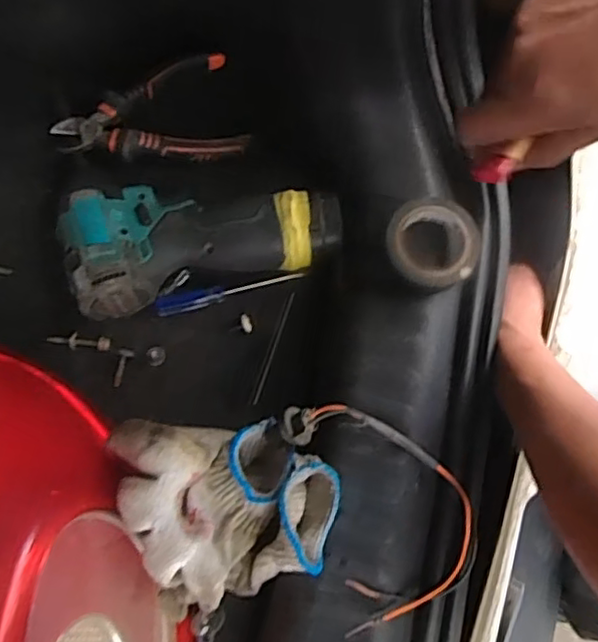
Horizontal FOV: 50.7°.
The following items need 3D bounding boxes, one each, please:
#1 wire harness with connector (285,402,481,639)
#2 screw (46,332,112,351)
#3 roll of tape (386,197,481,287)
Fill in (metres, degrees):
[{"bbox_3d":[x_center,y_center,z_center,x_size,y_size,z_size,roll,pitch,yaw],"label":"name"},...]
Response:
[{"bbox_3d":[0.055,0.110,0.402,0.097,0.014,0.142,-21,78,-5],"label":"wire harness with connector"},{"bbox_3d":[-0.167,0.015,0.480,0.048,0.005,0.012,8,77,1],"label":"screw"},{"bbox_3d":[0.092,-0.054,0.437,0.061,0.018,0.060,0,77,0],"label":"roll of tape"}]

